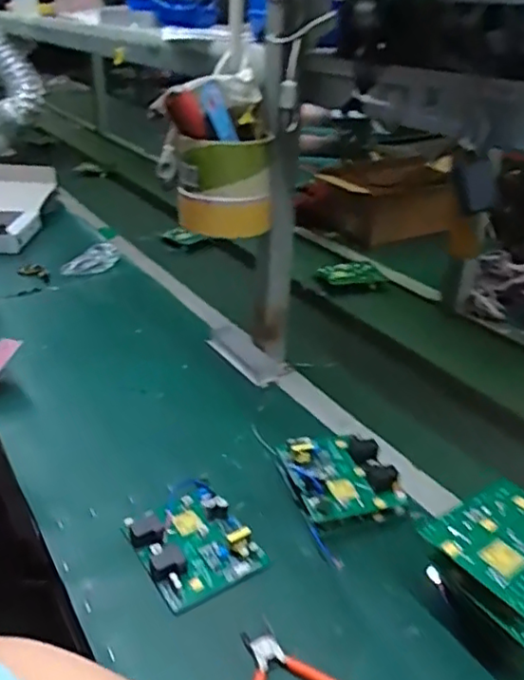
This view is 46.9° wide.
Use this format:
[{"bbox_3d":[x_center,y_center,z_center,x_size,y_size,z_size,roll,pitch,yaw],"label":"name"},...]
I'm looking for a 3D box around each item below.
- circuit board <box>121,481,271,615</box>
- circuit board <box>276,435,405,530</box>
[{"bbox_3d":[-0.076,0.214,0.648,0.108,0.029,0.132,-21,36,-31],"label":"circuit board"},{"bbox_3d":[0.092,0.160,0.727,0.119,0.045,0.130,-10,31,-16],"label":"circuit board"}]

